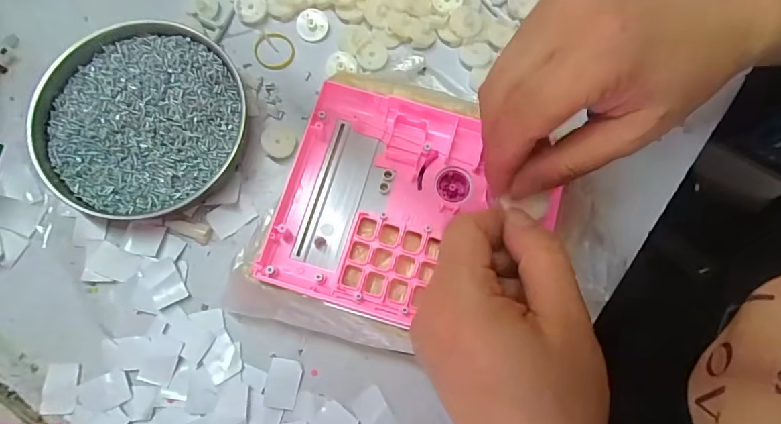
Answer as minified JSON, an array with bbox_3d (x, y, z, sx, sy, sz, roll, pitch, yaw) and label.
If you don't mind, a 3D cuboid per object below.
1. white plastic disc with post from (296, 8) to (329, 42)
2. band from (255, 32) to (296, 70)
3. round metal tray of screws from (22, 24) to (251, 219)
[{"bbox_3d":[-0.058,-0.139,0.343,0.023,0.007,0.022,0,80,0],"label":"white plastic disc with post"},{"bbox_3d":[-0.086,-0.119,0.341,0.029,0.004,0.030,0,80,0],"label":"band"},{"bbox_3d":[-0.170,-0.063,0.315,0.132,0.022,0.133,0,80,0],"label":"round metal tray of screws"}]

